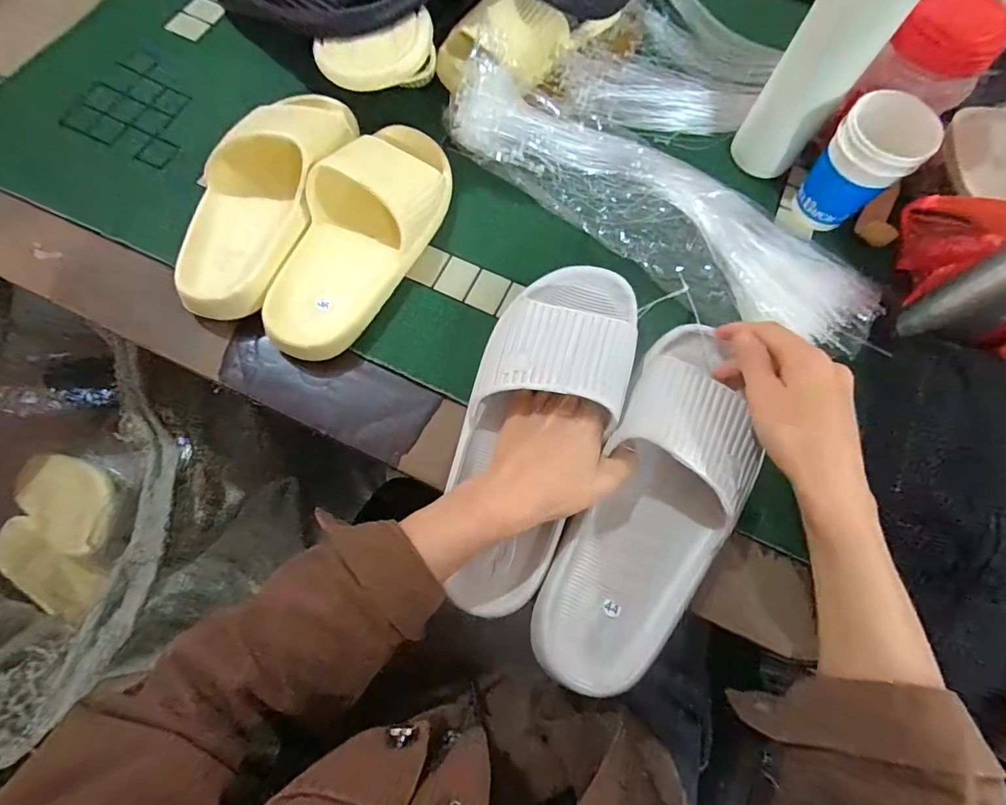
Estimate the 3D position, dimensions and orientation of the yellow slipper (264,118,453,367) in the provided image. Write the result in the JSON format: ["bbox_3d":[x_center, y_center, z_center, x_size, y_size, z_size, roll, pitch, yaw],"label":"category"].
[{"bbox_3d":[-0.120,-0.149,0.407,0.097,0.058,0.245,25,71,6],"label":"yellow slipper"}]

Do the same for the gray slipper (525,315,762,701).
[{"bbox_3d":[0.113,0.067,0.350,0.102,0.081,0.272,24,82,6],"label":"gray slipper"}]

